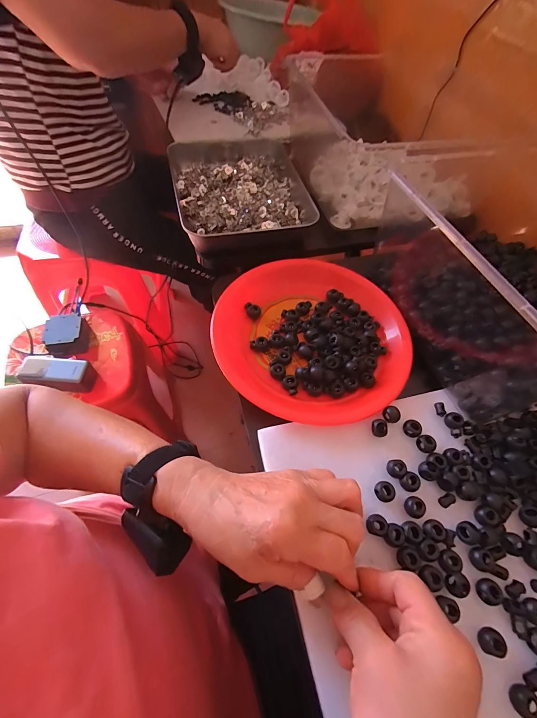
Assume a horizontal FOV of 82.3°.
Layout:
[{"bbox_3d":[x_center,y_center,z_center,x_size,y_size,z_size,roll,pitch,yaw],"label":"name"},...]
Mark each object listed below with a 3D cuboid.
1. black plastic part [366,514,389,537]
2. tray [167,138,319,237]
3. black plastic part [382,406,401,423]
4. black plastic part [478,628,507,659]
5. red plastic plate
[{"bbox_3d":[0.094,0.144,0.266,0.016,0.010,0.017,2,59,-3],"label":"black plastic part"},{"bbox_3d":[-0.042,-0.273,0.496,0.209,0.045,0.256,-10,61,-11],"label":"tray"},{"bbox_3d":[0.128,0.058,0.318,0.014,0.008,0.017,-35,68,-22],"label":"black plastic part"},{"bbox_3d":[0.167,0.211,0.229,0.015,0.010,0.016,2,59,-3],"label":"black plastic part"},{"bbox_3d":[0.052,-0.029,0.369,0.221,0.027,0.221,2,59,-3],"label":"red plastic plate"}]

